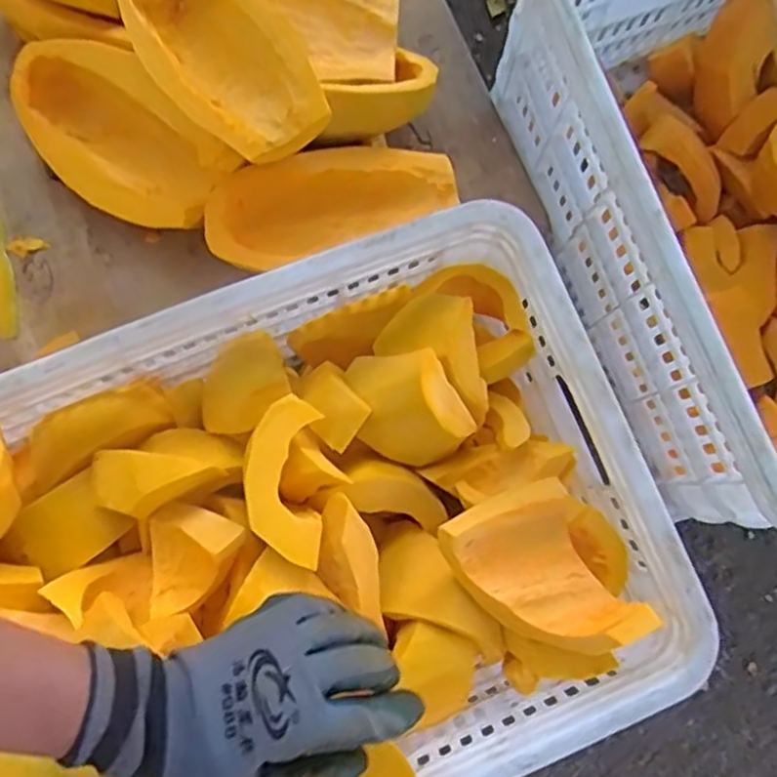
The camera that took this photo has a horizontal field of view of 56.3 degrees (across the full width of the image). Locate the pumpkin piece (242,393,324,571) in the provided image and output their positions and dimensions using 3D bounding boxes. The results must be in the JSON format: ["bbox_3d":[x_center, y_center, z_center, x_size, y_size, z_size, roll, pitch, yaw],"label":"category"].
[{"bbox_3d":[-0.073,0.064,0.504,0.052,0.016,0.114,0,82,-1],"label":"pumpkin piece"}]

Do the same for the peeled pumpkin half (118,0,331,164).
[{"bbox_3d":[-0.139,-0.273,0.588,0.201,0.049,0.103,42,84,5],"label":"peeled pumpkin half"}]

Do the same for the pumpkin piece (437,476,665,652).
[{"bbox_3d":[0.101,0.123,0.486,0.092,0.066,0.113,-28,83,-4],"label":"pumpkin piece"}]

